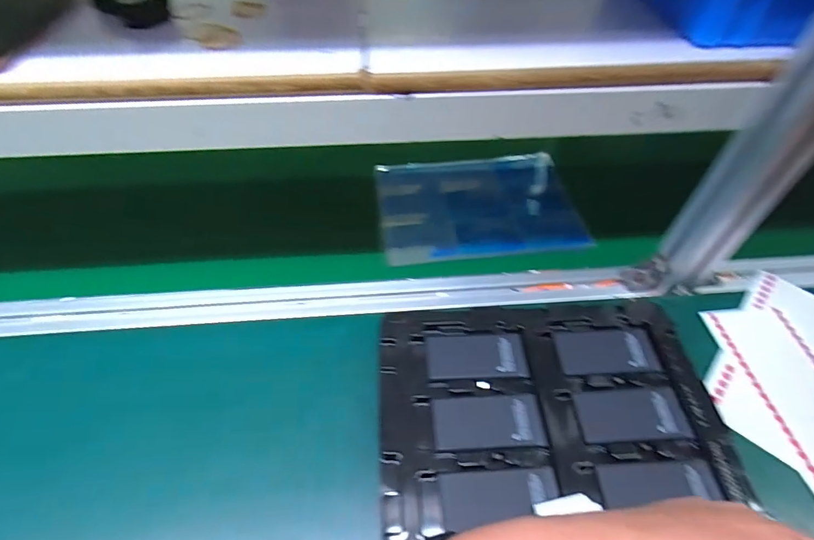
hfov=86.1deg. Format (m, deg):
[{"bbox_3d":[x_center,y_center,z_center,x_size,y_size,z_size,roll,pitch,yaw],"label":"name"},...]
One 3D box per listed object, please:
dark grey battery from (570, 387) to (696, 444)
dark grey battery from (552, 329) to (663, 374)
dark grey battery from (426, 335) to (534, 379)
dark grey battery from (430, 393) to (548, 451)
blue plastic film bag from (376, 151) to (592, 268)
[{"bbox_3d":[0.186,0.120,0.363,0.086,0.012,0.044,0,50,-1],"label":"dark grey battery"},{"bbox_3d":[0.181,0.072,0.394,0.086,0.004,0.043,-1,50,-2],"label":"dark grey battery"},{"bbox_3d":[0.062,0.078,0.392,0.087,0.004,0.041,-1,50,-2],"label":"dark grey battery"},{"bbox_3d":[0.066,0.123,0.355,0.088,0.004,0.043,-2,50,-2],"label":"dark grey battery"},{"bbox_3d":[0.089,-0.088,0.557,0.243,0.020,0.179,-4,50,-4],"label":"blue plastic film bag"}]

